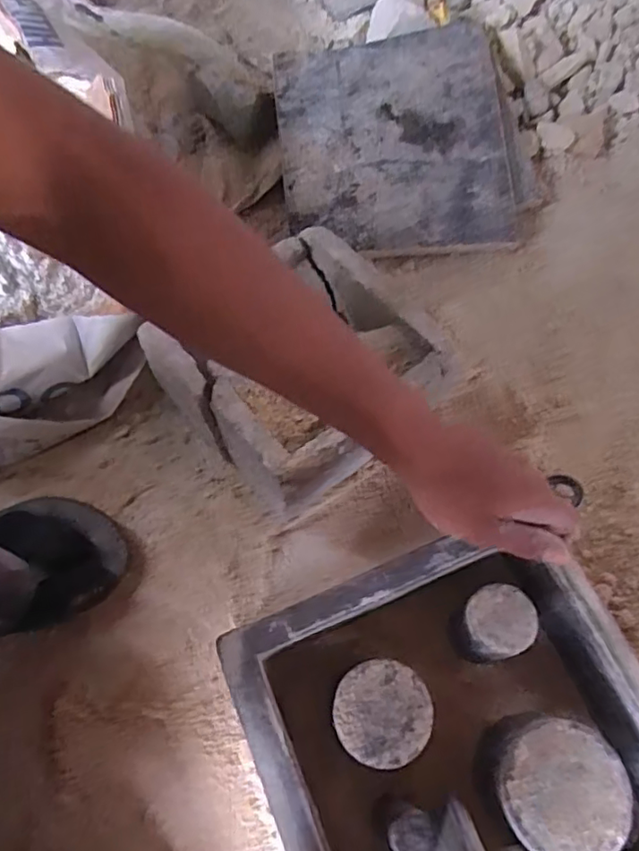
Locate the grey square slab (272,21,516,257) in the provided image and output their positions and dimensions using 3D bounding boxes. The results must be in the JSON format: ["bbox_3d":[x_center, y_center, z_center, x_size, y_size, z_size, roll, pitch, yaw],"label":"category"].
[{"bbox_3d":[0.082,-0.327,0.665,0.250,0.020,0.281,-5,81,-3],"label":"grey square slab"}]

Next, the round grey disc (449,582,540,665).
[{"bbox_3d":[0.118,0.137,0.406,0.045,0.063,0.043,1,70,-2],"label":"round grey disc"}]

